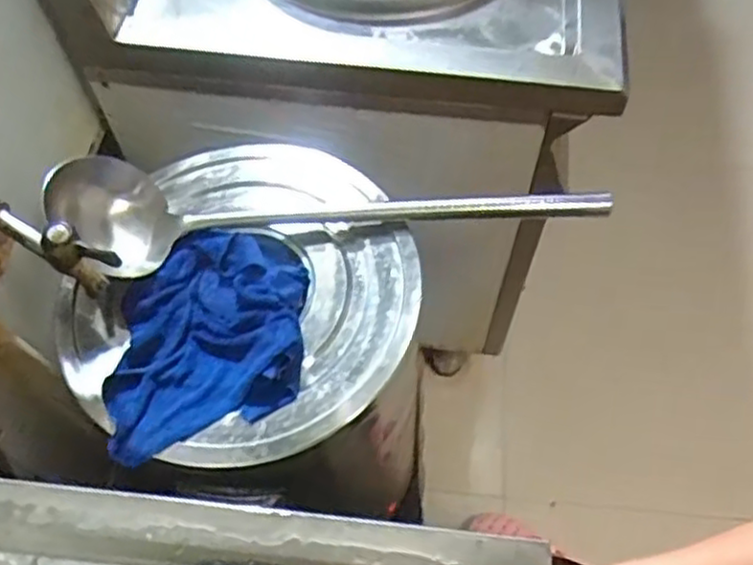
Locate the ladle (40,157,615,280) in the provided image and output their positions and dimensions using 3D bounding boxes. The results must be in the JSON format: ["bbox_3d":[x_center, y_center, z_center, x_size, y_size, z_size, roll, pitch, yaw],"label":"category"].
[{"bbox_3d":[-0.035,-0.057,0.656,0.502,0.067,0.101,2,60,1],"label":"ladle"}]

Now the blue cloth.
[{"bbox_3d":[-0.143,0.043,0.626,0.155,0.032,0.206,1,60,1],"label":"blue cloth"}]

